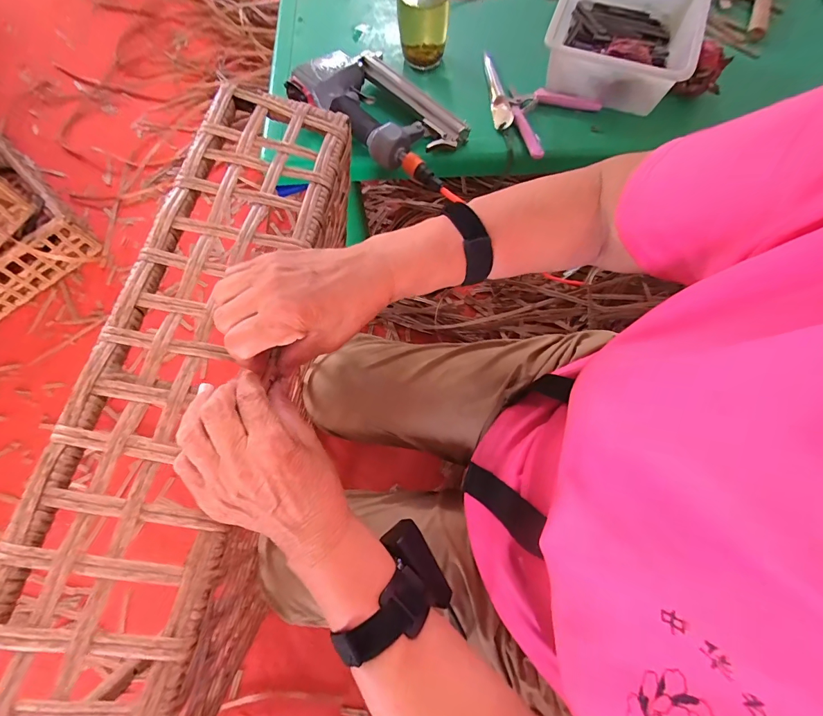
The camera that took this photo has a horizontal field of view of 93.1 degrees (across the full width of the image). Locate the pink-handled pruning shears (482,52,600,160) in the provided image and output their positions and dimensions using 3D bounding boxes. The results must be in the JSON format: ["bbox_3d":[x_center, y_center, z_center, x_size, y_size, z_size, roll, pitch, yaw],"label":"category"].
[{"bbox_3d":[0.179,-0.426,0.636,0.202,0.023,0.165,42,75,14],"label":"pink-handled pruning shears"}]

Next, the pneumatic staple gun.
[{"bbox_3d":[-0.034,-0.376,0.576,0.271,0.051,0.155,33,73,12],"label":"pneumatic staple gun"}]

